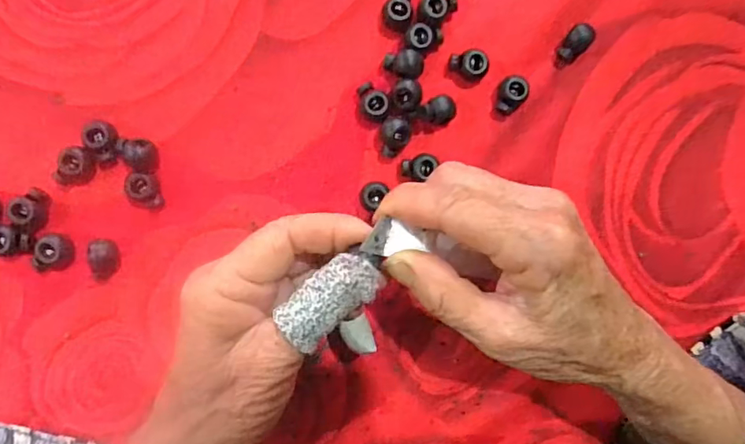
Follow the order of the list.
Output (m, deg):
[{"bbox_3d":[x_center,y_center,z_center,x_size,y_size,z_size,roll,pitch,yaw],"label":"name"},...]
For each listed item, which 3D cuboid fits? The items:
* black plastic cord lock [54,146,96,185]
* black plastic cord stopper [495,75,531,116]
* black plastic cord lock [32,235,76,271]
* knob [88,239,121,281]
[{"bbox_3d":[-0.139,-0.026,0.247,0.015,0.010,0.018,17,91,-7],"label":"black plastic cord lock"},{"bbox_3d":[0.070,-0.065,0.265,0.013,0.013,0.019,39,88,-7],"label":"black plastic cord stopper"},{"bbox_3d":[-0.152,0.015,0.249,0.016,0.010,0.016,0,93,-7],"label":"black plastic cord lock"},{"bbox_3d":[-0.130,0.019,0.252,0.012,0.011,0.020,7,92,-7],"label":"knob"}]

